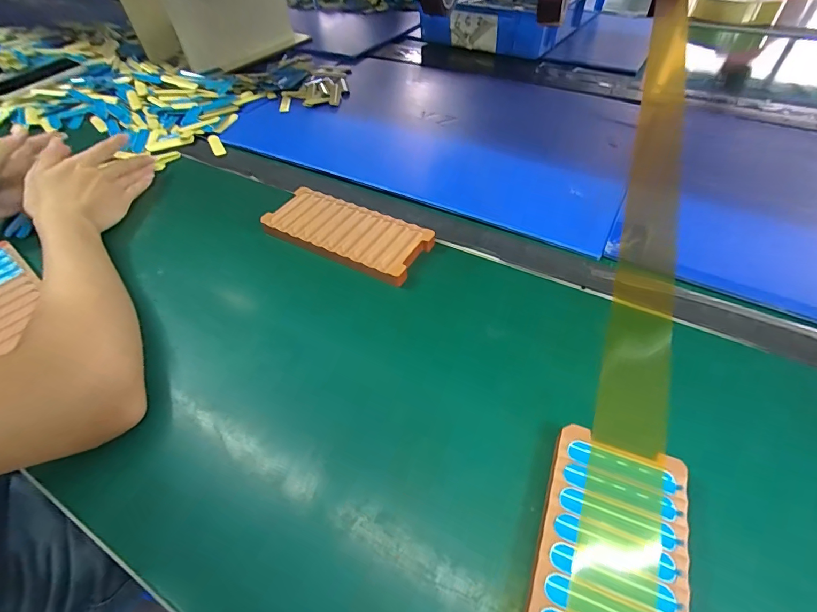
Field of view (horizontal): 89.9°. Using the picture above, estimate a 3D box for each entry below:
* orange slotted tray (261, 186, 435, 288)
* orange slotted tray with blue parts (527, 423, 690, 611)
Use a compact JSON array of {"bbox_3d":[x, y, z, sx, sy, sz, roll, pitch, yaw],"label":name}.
[{"bbox_3d":[-0.065,-0.075,0.430,0.171,0.021,0.079,23,55,21],"label":"orange slotted tray"},{"bbox_3d":[0.105,0.154,0.217,0.074,0.014,0.167,16,53,16],"label":"orange slotted tray with blue parts"}]

